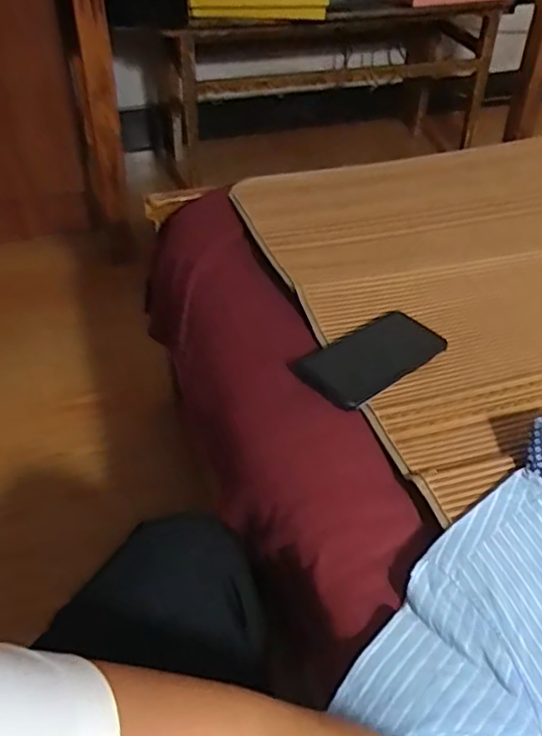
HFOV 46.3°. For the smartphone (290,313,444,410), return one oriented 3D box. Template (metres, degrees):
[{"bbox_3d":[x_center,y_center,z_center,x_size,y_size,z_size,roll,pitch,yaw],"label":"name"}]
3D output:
[{"bbox_3d":[0.110,-0.014,0.676,0.158,0.013,0.082,-31,50,-30],"label":"smartphone"}]

